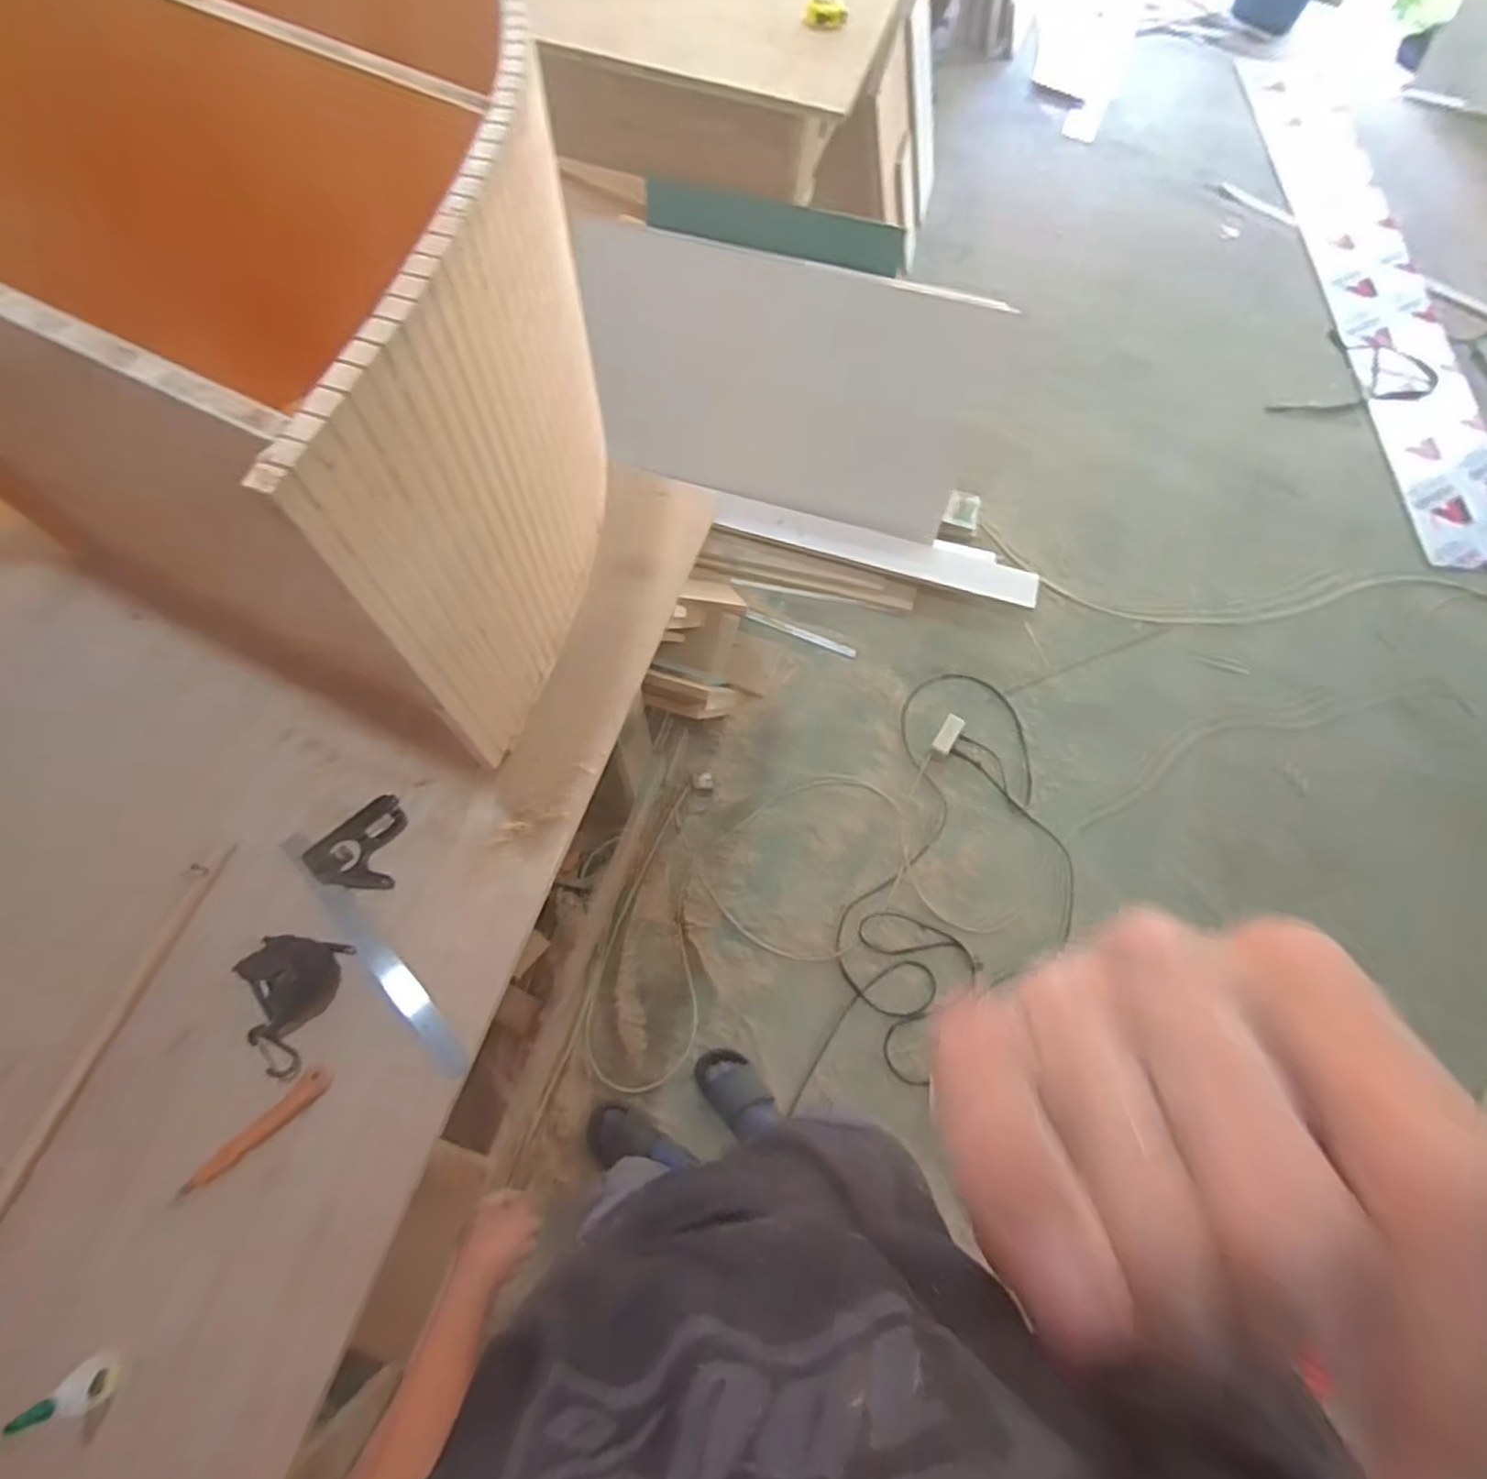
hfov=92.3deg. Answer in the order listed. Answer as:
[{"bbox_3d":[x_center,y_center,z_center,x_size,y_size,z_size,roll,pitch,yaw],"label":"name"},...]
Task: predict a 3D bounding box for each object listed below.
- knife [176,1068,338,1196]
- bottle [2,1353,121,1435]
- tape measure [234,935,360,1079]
[{"bbox_3d":[-0.451,0.363,0.663,0.146,0.007,0.024,-39,76,-17],"label":"knife"},{"bbox_3d":[-0.529,0.514,0.559,0.034,0.088,0.033,-24,72,-13],"label":"bottle"},{"bbox_3d":[-0.451,0.251,0.687,0.089,0.044,0.126,16,68,2],"label":"tape measure"}]

